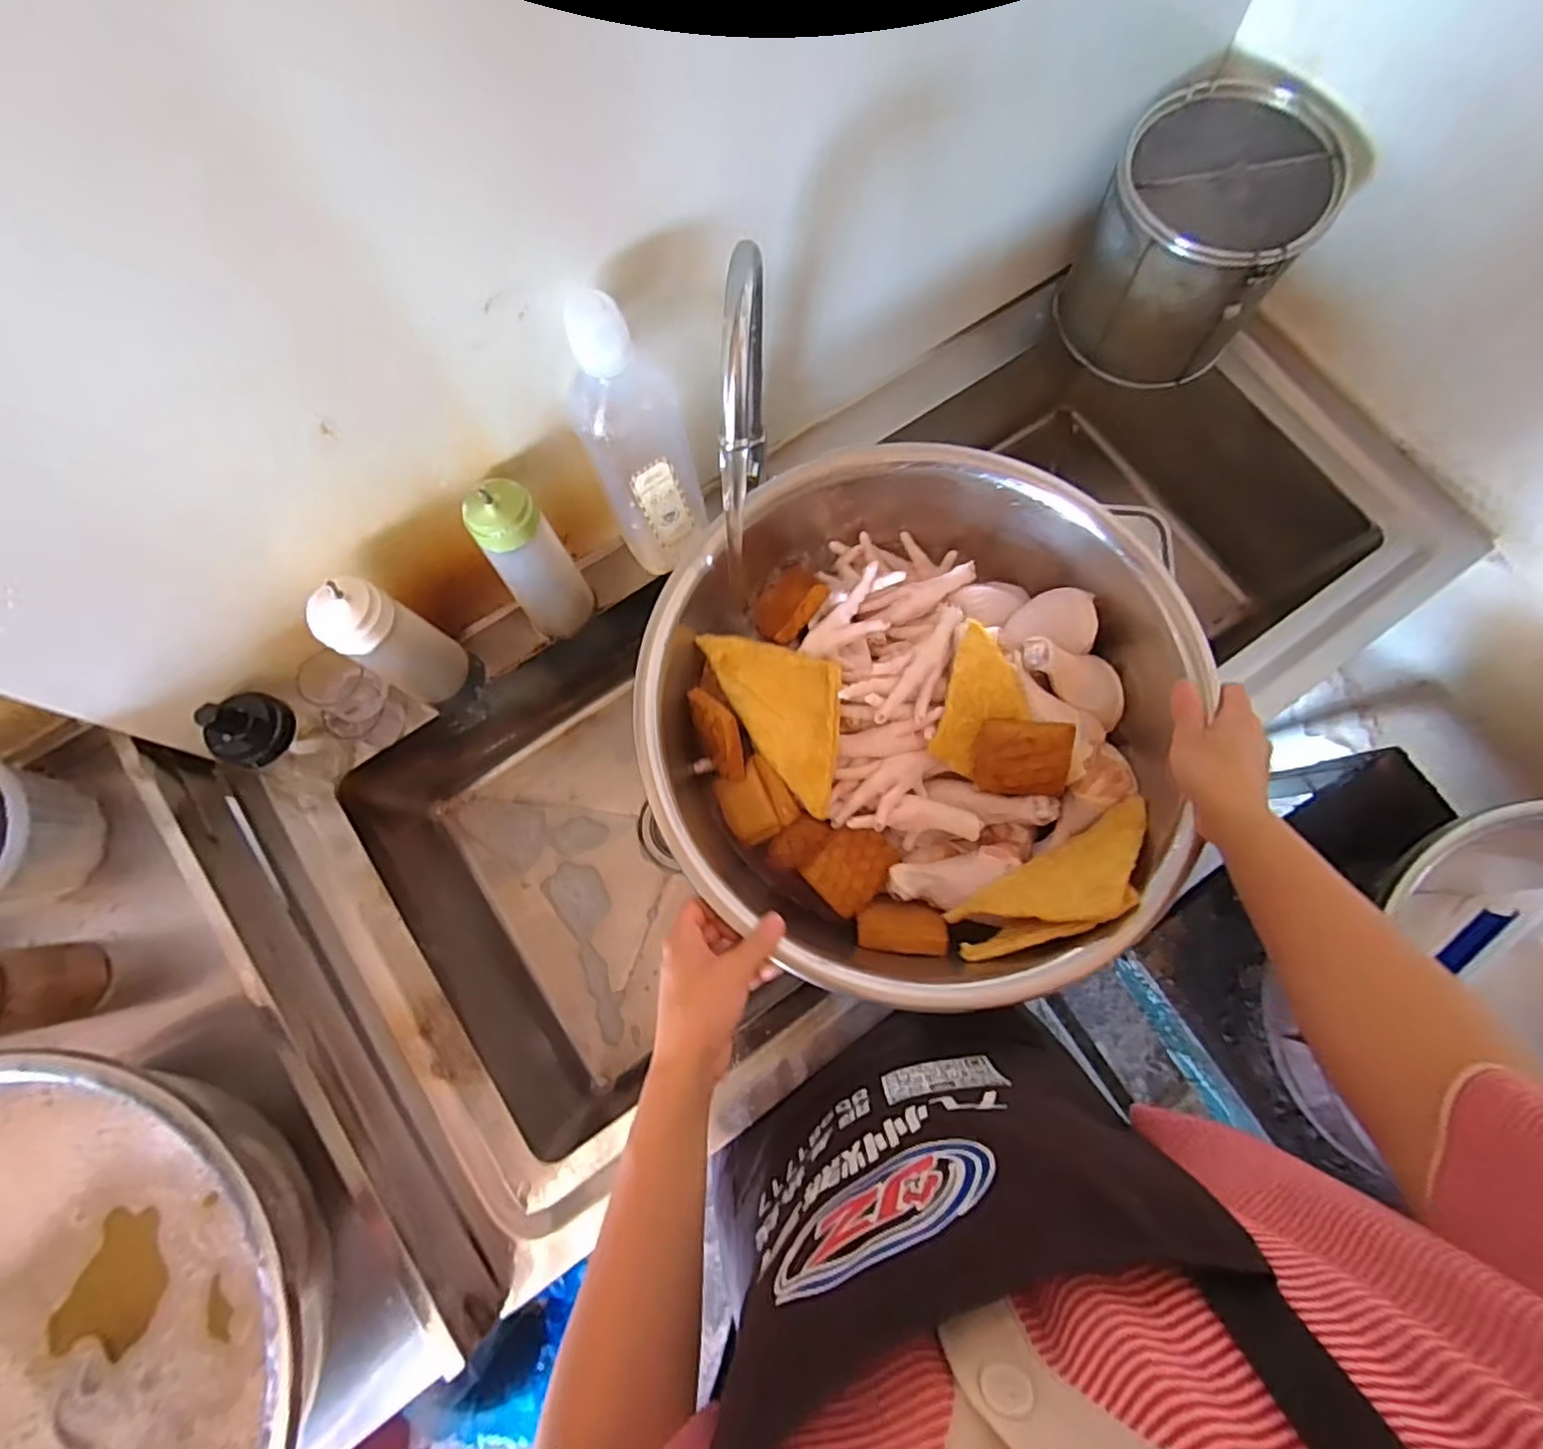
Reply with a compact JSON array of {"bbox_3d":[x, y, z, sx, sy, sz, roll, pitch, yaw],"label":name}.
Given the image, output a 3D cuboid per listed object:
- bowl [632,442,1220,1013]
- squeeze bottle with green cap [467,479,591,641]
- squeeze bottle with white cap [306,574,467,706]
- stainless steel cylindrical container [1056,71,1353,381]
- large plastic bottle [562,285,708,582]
[{"bbox_3d":[0.115,-0.012,0.557,0.417,0.121,0.426,0,77,-1],"label":"bowl"},{"bbox_3d":[-0.213,-0.145,0.586,0.063,0.183,0.061,-36,80,-9],"label":"squeeze bottle with green cap"},{"bbox_3d":[-0.323,-0.070,0.561,0.055,0.175,0.060,0,77,-1],"label":"squeeze bottle with white cap"},{"bbox_3d":[0.428,-0.499,0.673,0.185,0.185,0.188,0,77,-1],"label":"stainless steel cylindrical container"},{"bbox_3d":[-0.108,-0.228,0.553,0.085,0.251,0.083,-17,78,-5],"label":"large plastic bottle"}]

